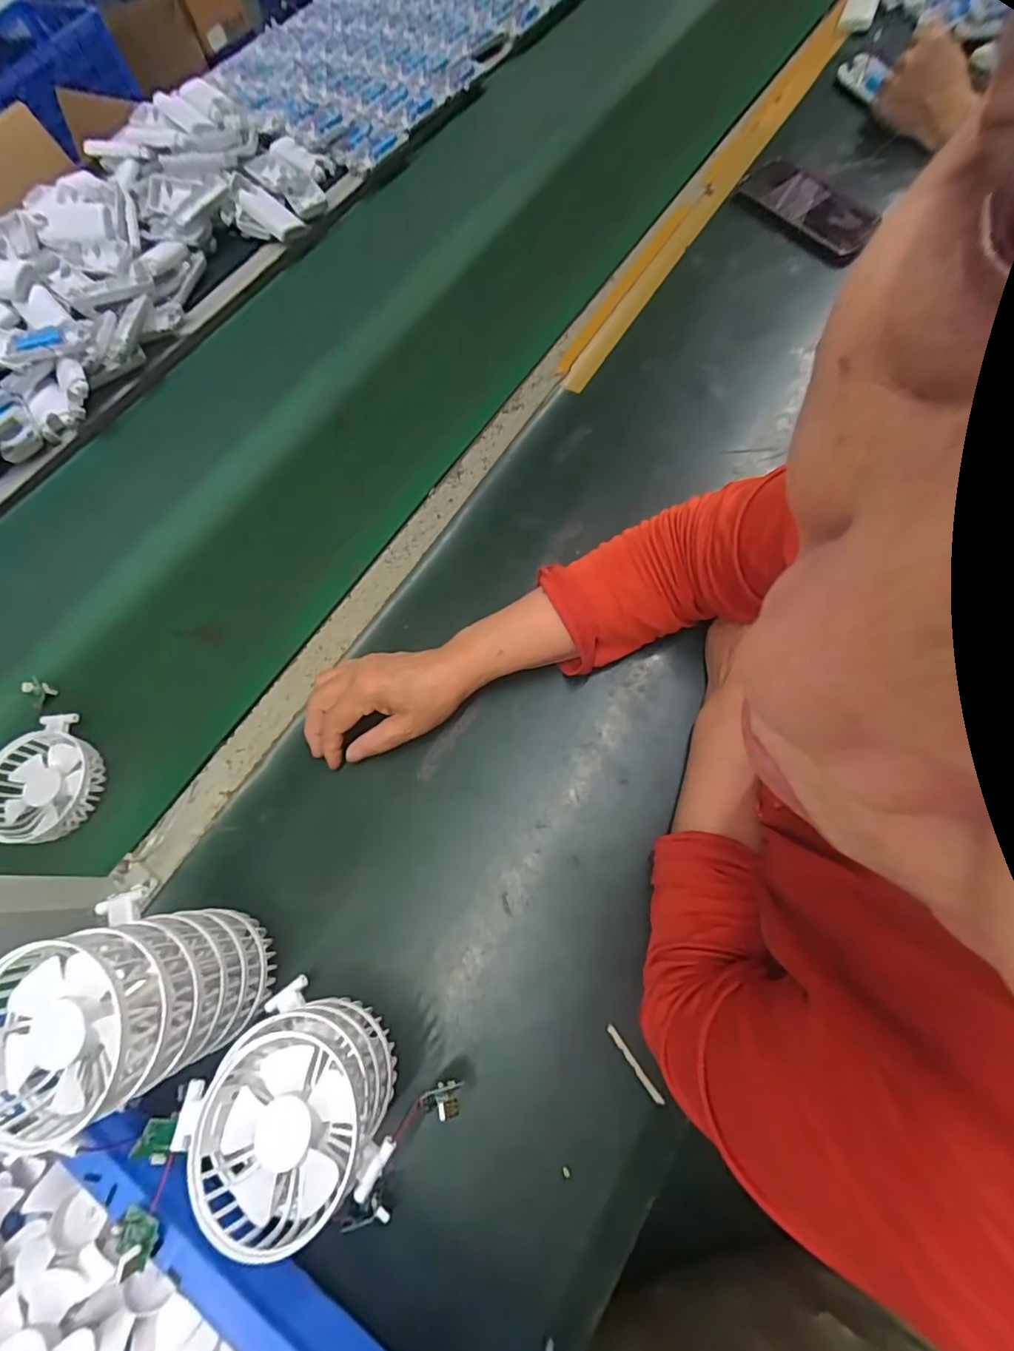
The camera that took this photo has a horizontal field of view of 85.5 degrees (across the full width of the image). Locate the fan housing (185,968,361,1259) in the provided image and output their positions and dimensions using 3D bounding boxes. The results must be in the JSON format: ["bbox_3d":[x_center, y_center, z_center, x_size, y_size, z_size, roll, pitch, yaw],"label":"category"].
[{"bbox_3d":[-0.121,0.239,0.291,0.084,0.039,0.091,-43,70,-11],"label":"fan housing"}]

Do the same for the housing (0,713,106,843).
[{"bbox_3d":[-0.384,0.089,0.455,0.085,0.036,0.095,-39,69,-10],"label":"housing"}]

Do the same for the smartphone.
[{"bbox_3d":[0.381,-0.591,0.695,0.096,0.016,0.205,-33,69,-11],"label":"smartphone"}]

